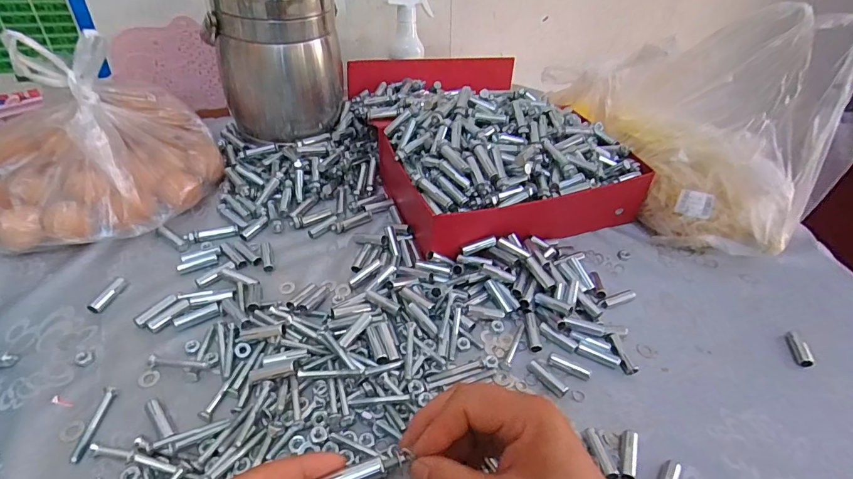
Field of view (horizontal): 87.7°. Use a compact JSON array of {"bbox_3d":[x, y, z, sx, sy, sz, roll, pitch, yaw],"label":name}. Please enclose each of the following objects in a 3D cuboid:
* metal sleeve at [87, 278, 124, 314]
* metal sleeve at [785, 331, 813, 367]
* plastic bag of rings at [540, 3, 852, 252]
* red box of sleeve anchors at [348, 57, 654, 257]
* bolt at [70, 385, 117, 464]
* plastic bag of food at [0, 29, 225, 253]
[{"bbox_3d":[-0.311,0.054,0.433,0.012,0.008,0.041,10,43,4],"label":"metal sleeve"},{"bbox_3d":[0.377,0.111,0.450,0.011,0.009,0.039,9,43,3],"label":"metal sleeve"},{"bbox_3d":[0.330,-0.167,0.572,0.156,0.247,0.345,-9,45,-16],"label":"plastic bag of rings"},{"bbox_3d":[0.072,-0.161,0.628,0.291,0.110,0.382,-12,45,-19],"label":"red box of sleeve anchors"},{"bbox_3d":[-0.257,0.142,0.343,0.008,0.005,0.058,3,43,-3],"label":"bolt"},{"bbox_3d":[-0.353,-0.098,0.468,0.242,0.164,0.141,-28,53,-32],"label":"plastic bag of food"}]

